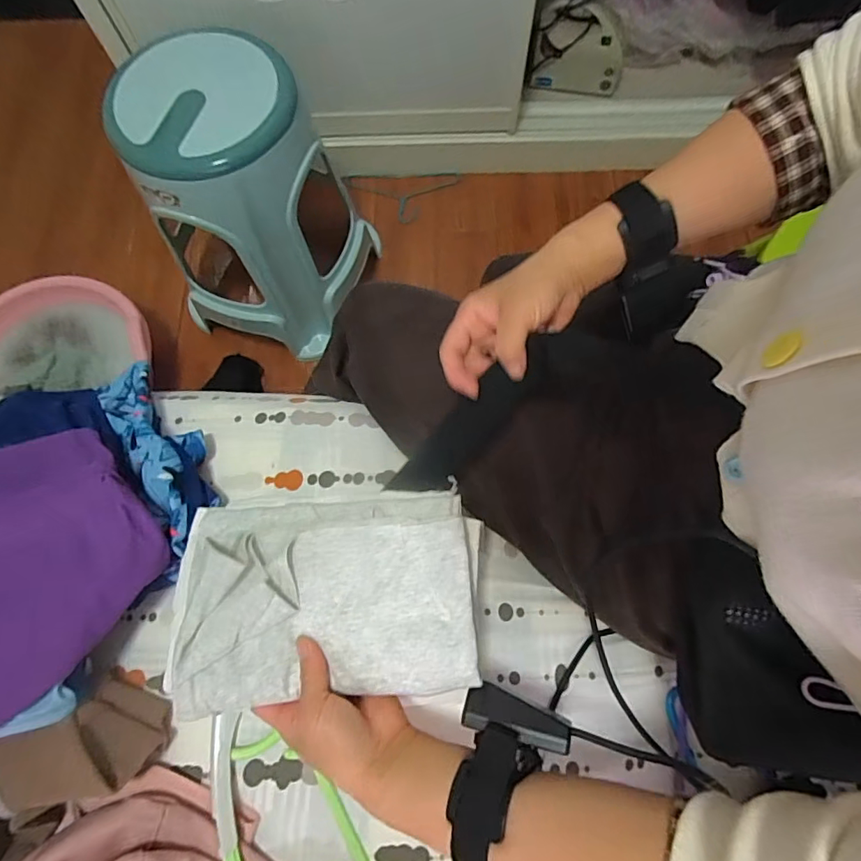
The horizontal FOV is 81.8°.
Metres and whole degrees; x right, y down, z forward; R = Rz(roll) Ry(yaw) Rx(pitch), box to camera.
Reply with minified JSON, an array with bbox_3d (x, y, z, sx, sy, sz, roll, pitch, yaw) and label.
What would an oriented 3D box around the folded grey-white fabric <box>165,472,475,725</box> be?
[{"bbox_3d":[-0.076,0.115,0.354,0.219,0.044,0.137,-5,72,0],"label":"folded grey-white fabric"}]

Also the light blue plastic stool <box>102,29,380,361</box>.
[{"bbox_3d":[-0.325,-0.393,0.942,0.314,0.448,0.323,23,74,8],"label":"light blue plastic stool"}]

